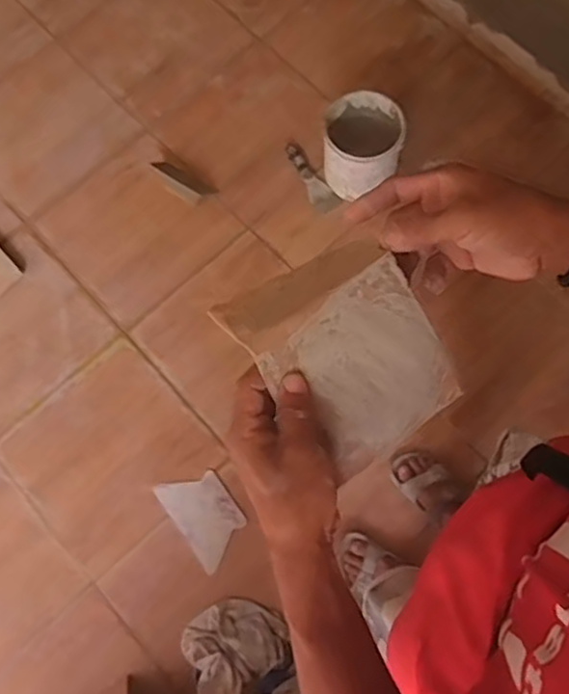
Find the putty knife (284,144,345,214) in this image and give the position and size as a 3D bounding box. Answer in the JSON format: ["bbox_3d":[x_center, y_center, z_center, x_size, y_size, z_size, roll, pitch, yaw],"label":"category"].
[{"bbox_3d":[0.065,-0.430,1.616,0.058,0.034,0.220,-29,74,-6],"label":"putty knife"}]

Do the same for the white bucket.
[{"bbox_3d":[0.179,-0.469,1.537,0.179,0.189,0.195,-1,73,2],"label":"white bucket"}]

